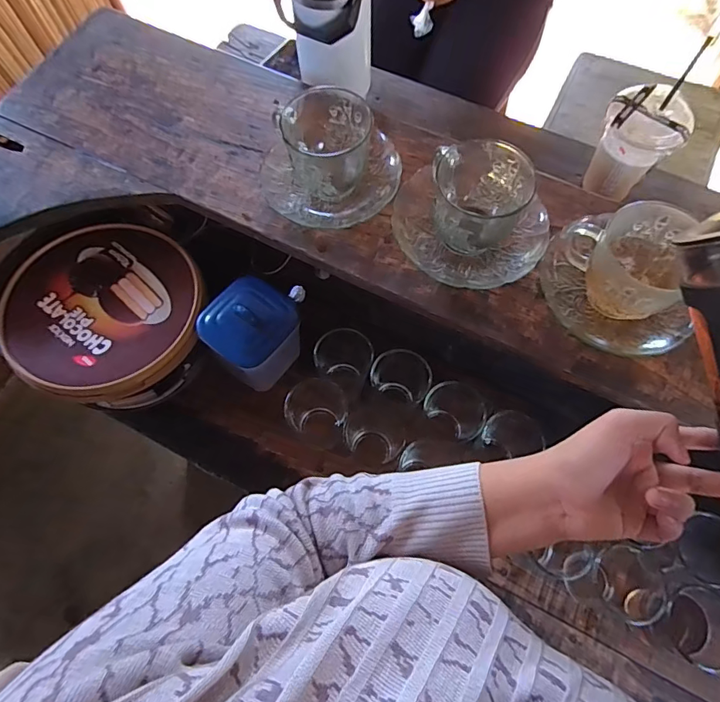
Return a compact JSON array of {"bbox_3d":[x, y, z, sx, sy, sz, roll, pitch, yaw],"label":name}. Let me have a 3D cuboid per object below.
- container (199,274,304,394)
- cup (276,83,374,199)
[{"bbox_3d":[-0.111,-0.015,0.501,0.091,0.086,0.088,38,73,14],"label":"container"},{"bbox_3d":[-0.028,-0.197,0.442,0.070,0.073,0.082,38,73,14],"label":"cup"}]

